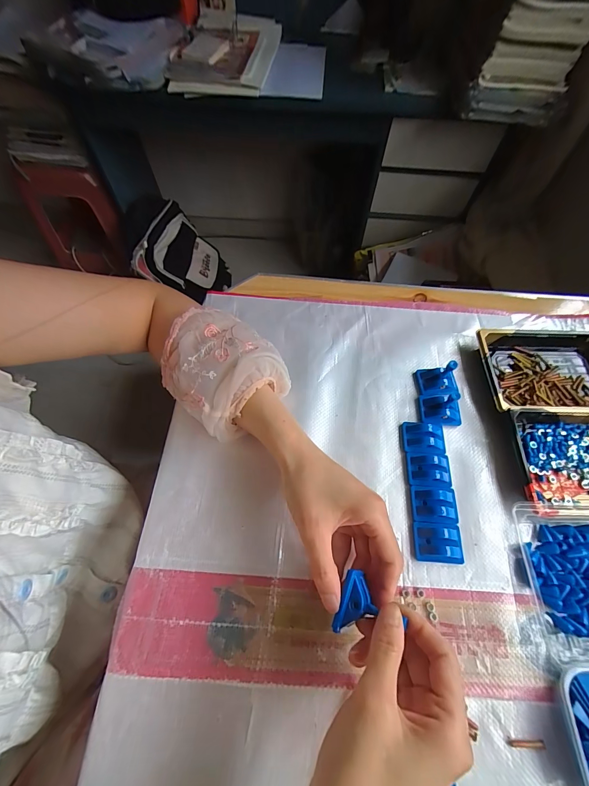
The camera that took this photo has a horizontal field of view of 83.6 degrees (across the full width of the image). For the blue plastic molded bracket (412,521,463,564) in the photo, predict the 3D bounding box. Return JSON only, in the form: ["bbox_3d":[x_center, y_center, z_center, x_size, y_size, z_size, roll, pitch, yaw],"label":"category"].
[{"bbox_3d":[0.136,0.140,0.307,0.045,0.017,0.033,5,63,0],"label":"blue plastic molded bracket"}]

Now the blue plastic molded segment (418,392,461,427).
[{"bbox_3d":[0.166,0.014,0.362,0.043,0.034,0.032,7,63,1],"label":"blue plastic molded segment"}]

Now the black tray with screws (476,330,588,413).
[{"bbox_3d":[0.307,-0.025,0.390,0.168,0.022,0.107,2,63,-2],"label":"black tray with screws"}]

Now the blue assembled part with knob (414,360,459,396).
[{"bbox_3d":[0.166,-0.019,0.371,0.041,0.039,0.038,-2,63,-4],"label":"blue assembled part with knob"}]

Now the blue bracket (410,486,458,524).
[{"bbox_3d":[0.139,0.110,0.323,0.043,0.016,0.033,5,63,0],"label":"blue bracket"}]

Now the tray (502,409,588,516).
[{"bbox_3d":[0.307,0.066,0.339,0.163,0.030,0.102,-1,63,-3],"label":"tray"}]

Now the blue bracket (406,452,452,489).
[{"bbox_3d":[0.140,0.080,0.339,0.043,0.015,0.035,6,63,1],"label":"blue bracket"}]

